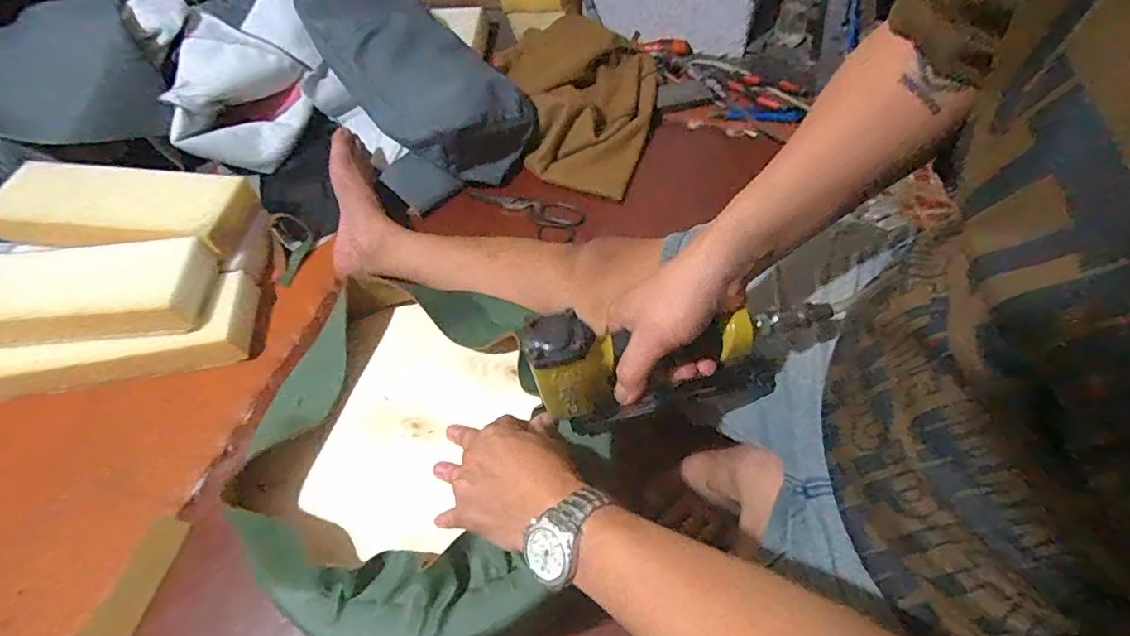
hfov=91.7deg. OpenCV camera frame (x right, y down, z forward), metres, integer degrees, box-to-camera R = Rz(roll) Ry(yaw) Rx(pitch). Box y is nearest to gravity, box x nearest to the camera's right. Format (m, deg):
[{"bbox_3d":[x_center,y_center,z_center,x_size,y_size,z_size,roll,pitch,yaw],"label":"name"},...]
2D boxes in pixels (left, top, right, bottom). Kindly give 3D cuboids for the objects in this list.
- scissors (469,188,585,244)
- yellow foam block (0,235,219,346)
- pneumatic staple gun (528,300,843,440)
[{"bbox_3d":[-0.065,-0.162,0.888,0.188,0.007,0.073,9,71,6],"label":"scissors"},{"bbox_3d":[-0.659,-0.033,0.733,0.353,0.065,0.127,-6,57,1],"label":"yellow foam block"},{"bbox_3d":[0.089,0.034,0.446,0.225,0.138,0.045,-12,57,-3],"label":"pneumatic staple gun"}]

